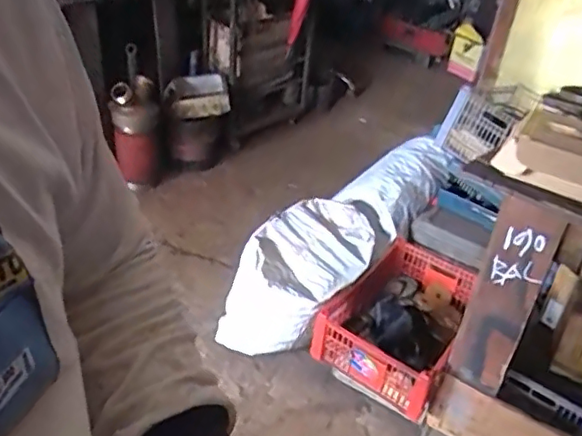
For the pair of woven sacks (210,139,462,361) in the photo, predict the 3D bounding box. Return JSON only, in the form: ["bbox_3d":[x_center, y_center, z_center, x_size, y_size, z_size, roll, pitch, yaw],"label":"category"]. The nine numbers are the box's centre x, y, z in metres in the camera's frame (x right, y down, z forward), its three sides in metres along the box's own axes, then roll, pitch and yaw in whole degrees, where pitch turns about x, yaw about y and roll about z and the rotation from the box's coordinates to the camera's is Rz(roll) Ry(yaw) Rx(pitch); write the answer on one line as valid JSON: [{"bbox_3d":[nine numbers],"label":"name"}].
[{"bbox_3d":[0.160,0.062,1.733,0.253,0.284,0.865,31,57,33],"label":"pair of woven sacks"}]

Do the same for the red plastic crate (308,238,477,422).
[{"bbox_3d":[0.298,0.282,1.606,0.319,0.187,0.445,25,39,25],"label":"red plastic crate"}]

